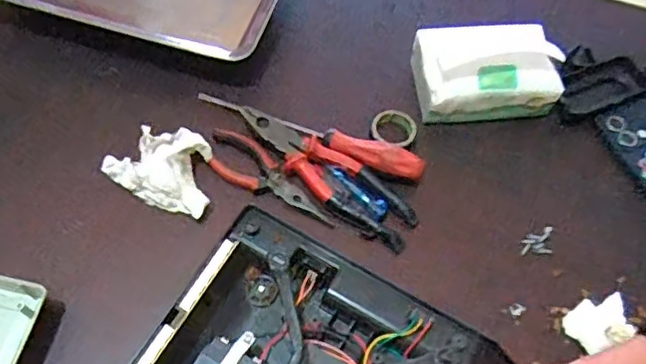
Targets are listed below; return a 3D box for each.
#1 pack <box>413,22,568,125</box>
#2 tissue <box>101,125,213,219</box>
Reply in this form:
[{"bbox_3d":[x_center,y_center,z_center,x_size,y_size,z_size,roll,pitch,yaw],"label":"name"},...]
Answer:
[{"bbox_3d":[0.173,-0.123,0.644,0.145,0.060,0.099,-6,62,-8],"label":"pack"},{"bbox_3d":[-0.148,-0.018,0.592,0.106,0.027,0.082,27,63,10],"label":"tissue"}]

